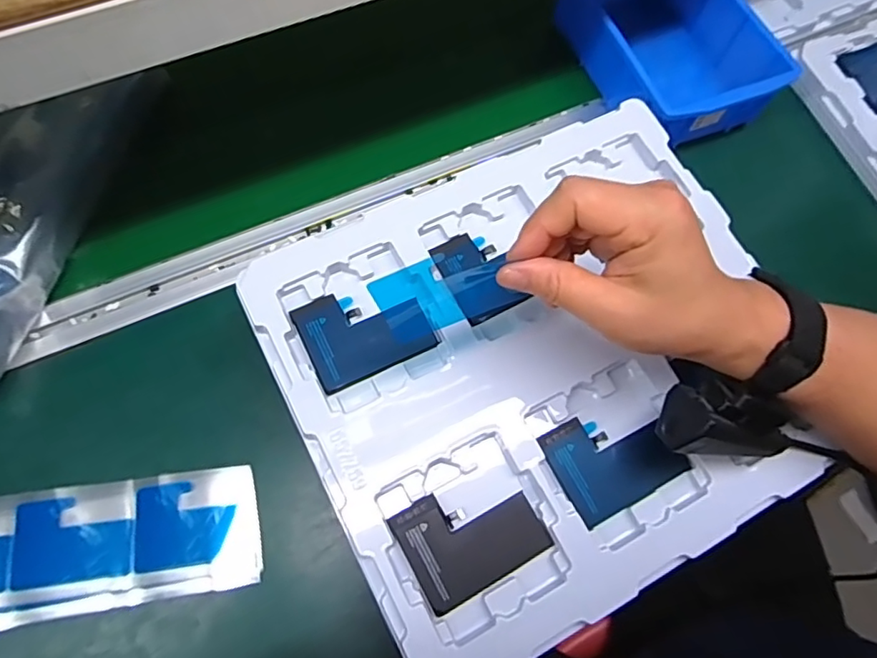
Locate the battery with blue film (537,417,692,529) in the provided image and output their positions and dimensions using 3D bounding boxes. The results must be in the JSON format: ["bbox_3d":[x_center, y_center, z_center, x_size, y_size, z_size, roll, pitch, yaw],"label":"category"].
[{"bbox_3d":[0.105,0.076,0.343,0.073,0.007,0.058,-26,72,-12],"label":"battery with blue film"}]

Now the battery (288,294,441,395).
[{"bbox_3d":[-0.046,-0.001,0.359,0.075,0.006,0.059,-26,72,-12],"label":"battery"}]

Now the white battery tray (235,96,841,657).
[{"bbox_3d":[0.072,0.016,0.356,0.311,0.020,0.274,-26,72,-12],"label":"white battery tray"}]

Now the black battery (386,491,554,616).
[{"bbox_3d":[0.018,0.116,0.323,0.076,0.006,0.058,-27,73,-12],"label":"black battery"}]

